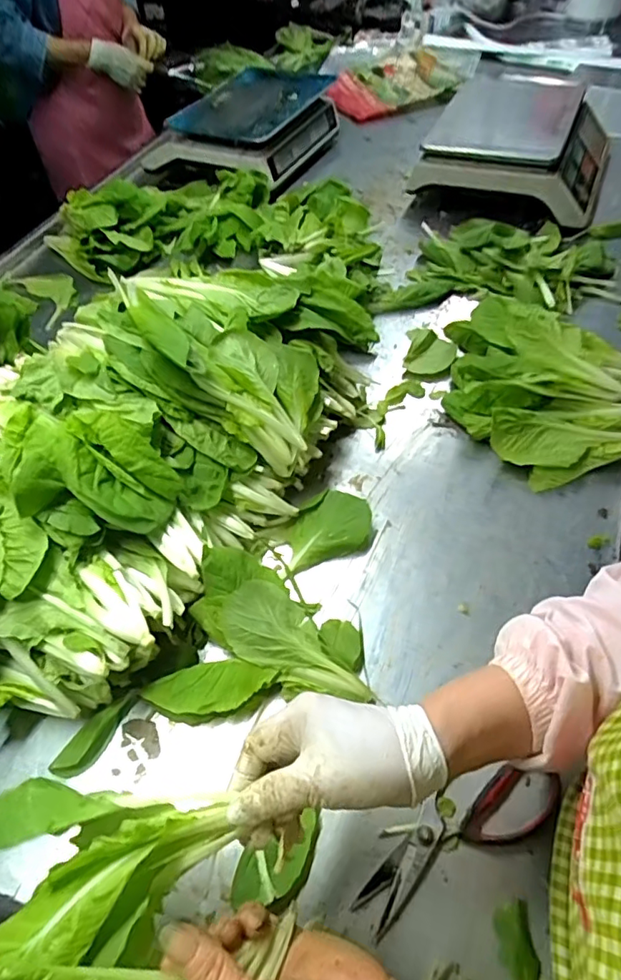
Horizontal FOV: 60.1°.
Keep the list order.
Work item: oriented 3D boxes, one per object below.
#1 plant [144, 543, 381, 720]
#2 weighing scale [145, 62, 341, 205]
[{"bbox_3d":[-0.040,0.148,0.495,0.172,0.074,0.154,15,56,16],"label":"plant"},{"bbox_3d":[-0.137,-0.788,1.168,0.315,0.109,0.374,18,57,18],"label":"weighing scale"}]

